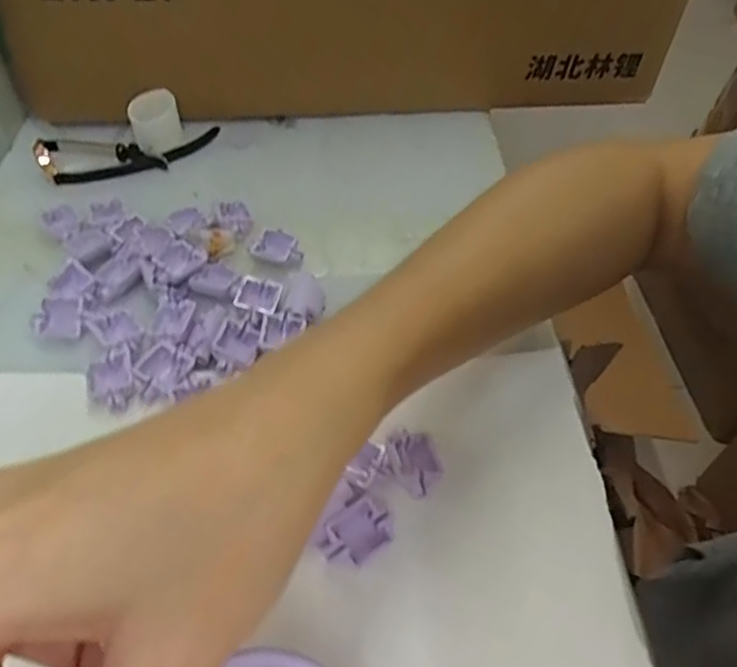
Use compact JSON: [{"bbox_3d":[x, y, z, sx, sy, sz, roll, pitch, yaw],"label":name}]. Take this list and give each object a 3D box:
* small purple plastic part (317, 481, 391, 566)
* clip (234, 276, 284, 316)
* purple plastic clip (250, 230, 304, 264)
[{"bbox_3d":[-0.004,0.073,0.239,0.022,0.007,0.025,31,55,21],"label":"small purple plastic part"},{"bbox_3d":[-0.053,-0.019,0.314,0.020,0.005,0.023,12,51,8],"label":"clip"},{"bbox_3d":[-0.047,-0.043,0.339,0.025,0.011,0.018,24,53,16],"label":"purple plastic clip"}]

